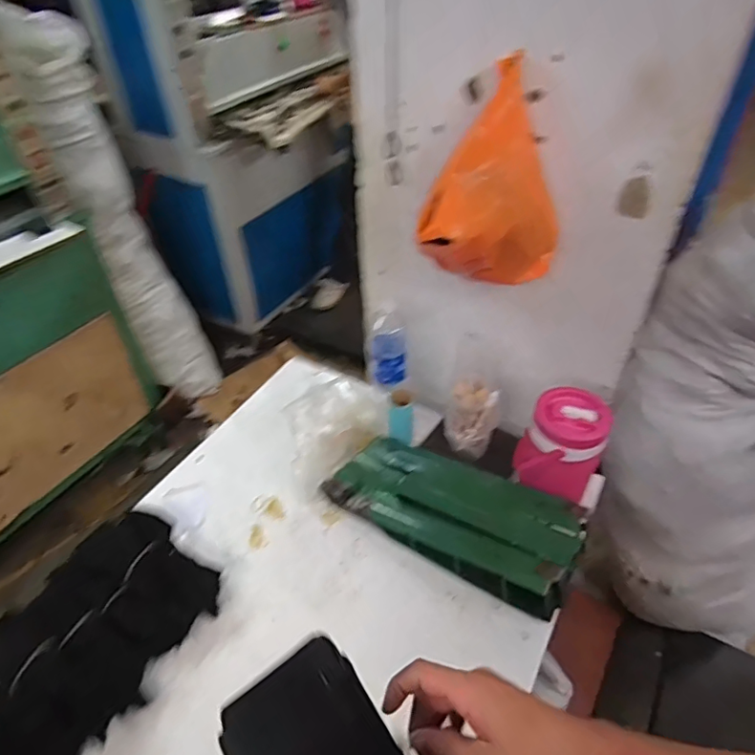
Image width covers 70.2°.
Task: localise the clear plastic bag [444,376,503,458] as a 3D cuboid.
[{"bbox_3d":[0.206,0.084,1.171,0.108,0.178,0.085,8,43,10],"label":"clear plastic bag"}]

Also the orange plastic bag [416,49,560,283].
[{"bbox_3d":[0.206,-0.309,0.890,0.185,0.321,0.283,16,45,18],"label":"orange plastic bag"}]

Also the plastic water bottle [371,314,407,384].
[{"bbox_3d":[0.027,-0.064,1.187,0.066,0.187,0.079,-8,43,-7],"label":"plastic water bottle"}]

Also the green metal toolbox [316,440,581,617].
[{"bbox_3d":[0.140,0.260,1.060,0.486,0.114,0.195,24,48,25],"label":"green metal toolbox"}]

